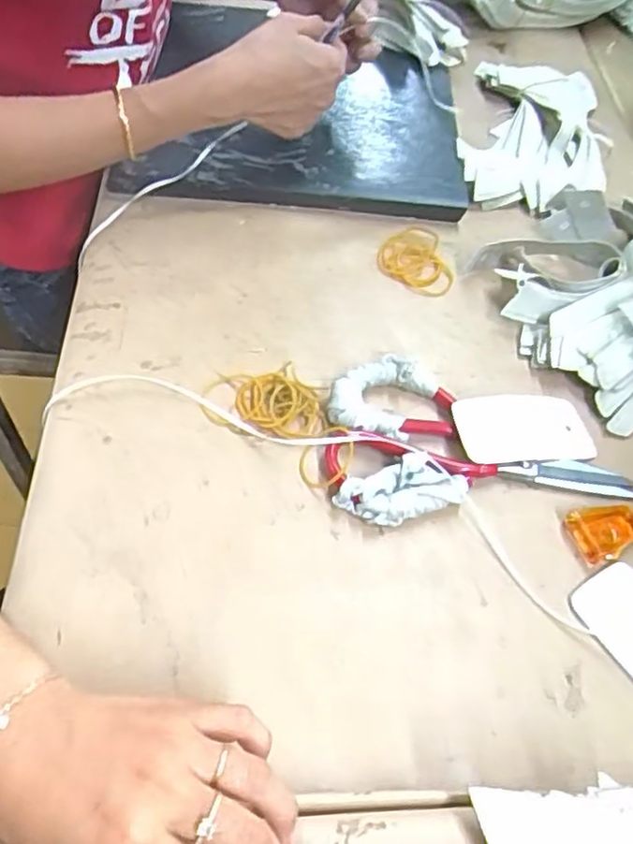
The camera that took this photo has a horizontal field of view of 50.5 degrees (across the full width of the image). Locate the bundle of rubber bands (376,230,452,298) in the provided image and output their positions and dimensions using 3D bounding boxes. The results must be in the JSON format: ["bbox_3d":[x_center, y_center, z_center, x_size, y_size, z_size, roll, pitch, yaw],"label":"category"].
[{"bbox_3d":[0.082,-0.136,0.573,0.059,0.009,0.074,-6,57,-10],"label":"bundle of rubber bands"}]

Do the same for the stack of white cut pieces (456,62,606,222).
[{"bbox_3d":[0.222,-0.298,0.680,0.136,0.023,0.257,15,56,4],"label":"stack of white cut pieces"}]

